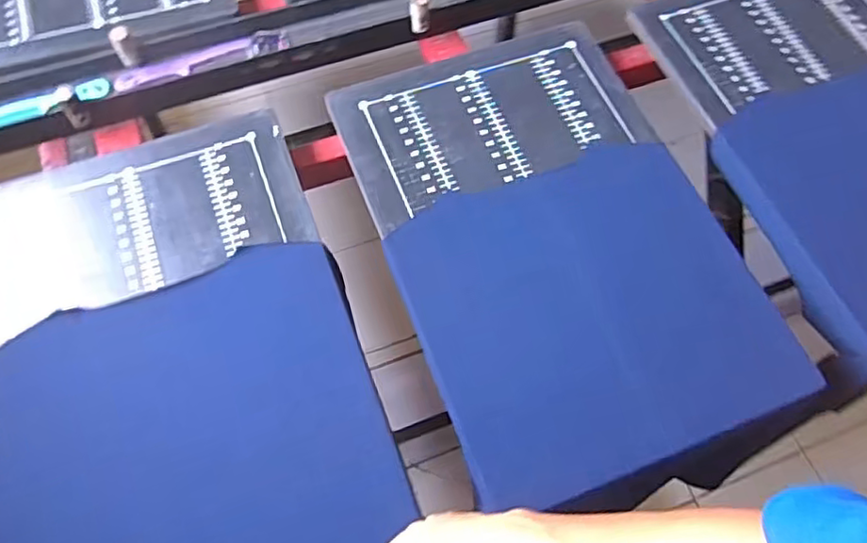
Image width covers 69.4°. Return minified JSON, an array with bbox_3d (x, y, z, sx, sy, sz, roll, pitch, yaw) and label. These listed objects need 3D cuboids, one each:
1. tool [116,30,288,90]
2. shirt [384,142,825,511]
[{"bbox_3d":[-0.328,-0.303,0.891,0.242,0.015,0.042,-18,66,-9],"label":"tool"},{"bbox_3d":[0.181,0.048,0.726,0.383,0.038,0.393,-21,66,-1],"label":"shirt"}]

